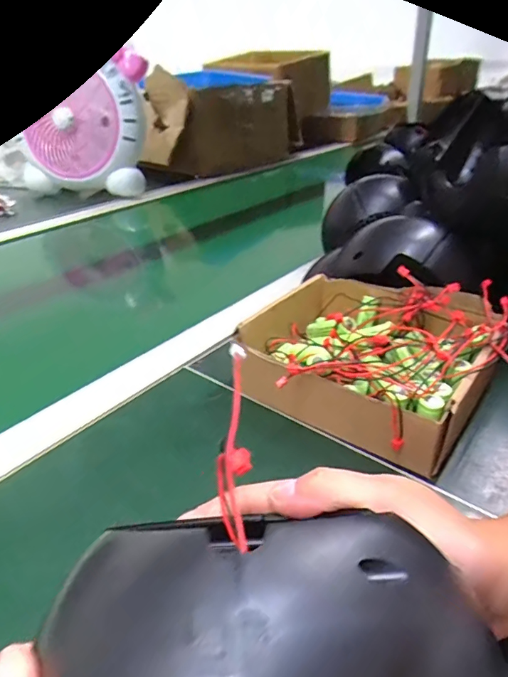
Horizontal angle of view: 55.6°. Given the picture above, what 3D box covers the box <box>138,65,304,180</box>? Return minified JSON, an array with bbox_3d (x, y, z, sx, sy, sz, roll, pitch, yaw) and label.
[{"bbox_3d":[-0.065,-0.488,1.093,0.145,0.176,0.398,22,37,33],"label":"box"}]

